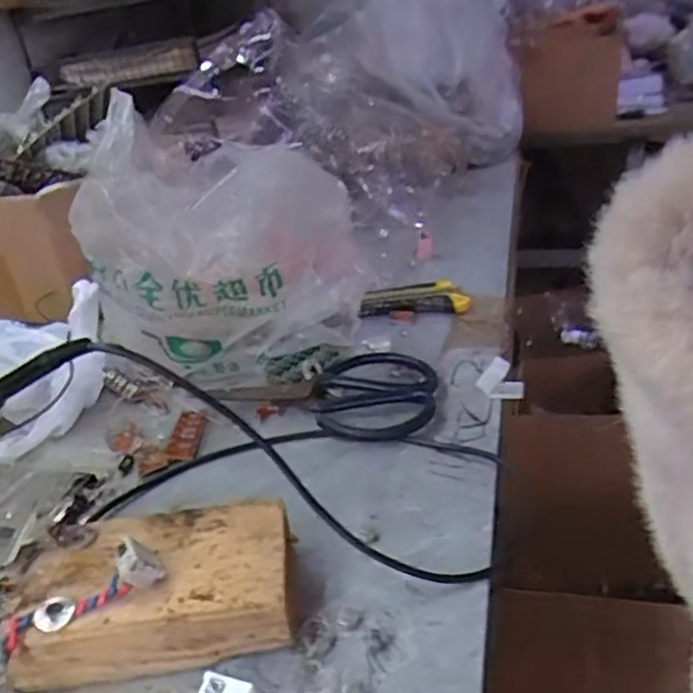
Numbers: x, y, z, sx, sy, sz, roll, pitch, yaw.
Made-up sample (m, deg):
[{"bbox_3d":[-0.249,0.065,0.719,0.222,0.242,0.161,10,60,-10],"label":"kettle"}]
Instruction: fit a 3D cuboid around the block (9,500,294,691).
[{"bbox_3d":[-0.103,0.132,0.387,0.143,0.039,0.085,-7,29,-2],"label":"block"}]

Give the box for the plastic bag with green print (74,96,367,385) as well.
[{"bbox_3d":[-0.111,-0.081,0.599,0.197,0.176,0.193,13,34,30],"label":"plastic bag with green print"}]

